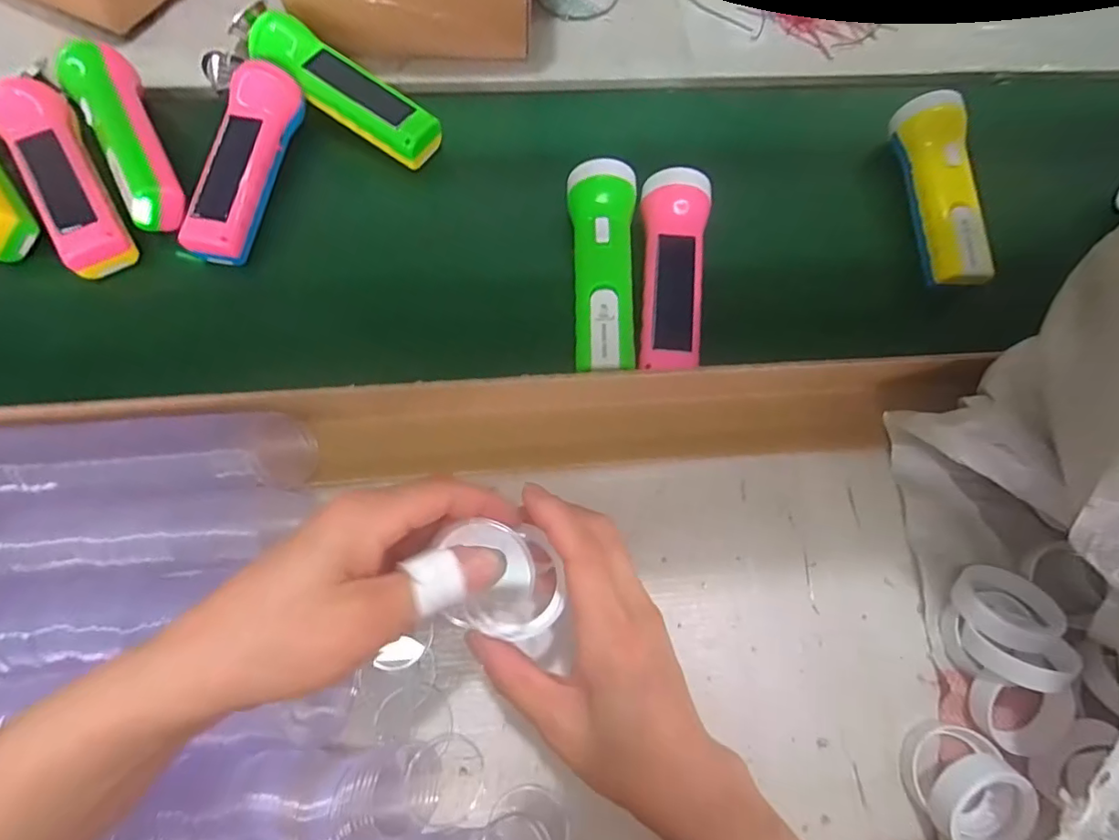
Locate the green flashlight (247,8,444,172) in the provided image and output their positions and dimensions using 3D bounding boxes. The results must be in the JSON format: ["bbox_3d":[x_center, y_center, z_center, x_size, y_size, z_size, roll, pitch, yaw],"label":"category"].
[{"bbox_3d":[-0.173,-0.268,0.438,0.158,0.027,0.044,35,72,-5],"label":"green flashlight"}]

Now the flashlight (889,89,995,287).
[{"bbox_3d":[0.303,-0.186,0.427,0.048,0.035,0.167,-1,72,-4],"label":"flashlight"}]

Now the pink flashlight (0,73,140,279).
[{"bbox_3d":[-0.377,-0.187,0.410,0.050,0.048,0.157,-31,76,-13],"label":"pink flashlight"}]

